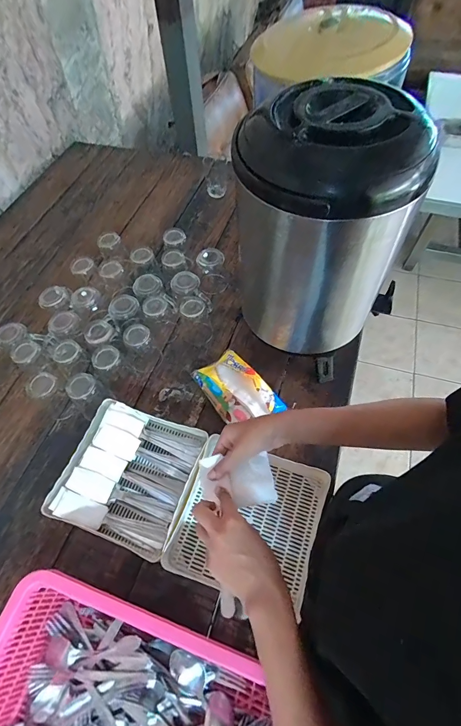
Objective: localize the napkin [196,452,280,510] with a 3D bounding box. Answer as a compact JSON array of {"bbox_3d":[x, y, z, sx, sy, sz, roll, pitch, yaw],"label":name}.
[{"bbox_3d":[0.008,0.157,0.452,0.101,0.010,0.064,-4,60,1],"label":"napkin"}]

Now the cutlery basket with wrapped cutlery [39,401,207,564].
[{"bbox_3d":[-0.174,0.193,0.589,0.203,0.064,0.213,16,62,12],"label":"cutlery basket with wrapped cutlery"}]

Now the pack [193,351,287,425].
[{"bbox_3d":[0.013,0.053,0.663,0.110,0.062,0.159,-33,64,-15],"label":"pack"}]

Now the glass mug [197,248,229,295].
[{"bbox_3d":[-0.044,-0.219,0.811,0.066,0.106,0.062,-7,60,-1],"label":"glass mug"}]

